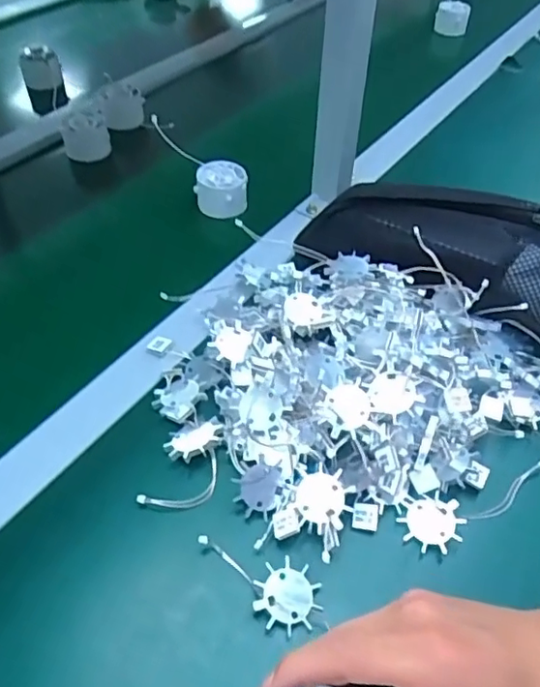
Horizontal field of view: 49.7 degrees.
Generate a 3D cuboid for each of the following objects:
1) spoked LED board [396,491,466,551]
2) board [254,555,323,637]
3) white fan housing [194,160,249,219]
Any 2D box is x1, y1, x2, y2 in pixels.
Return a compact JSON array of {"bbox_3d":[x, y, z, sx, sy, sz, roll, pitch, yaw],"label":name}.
[{"bbox_3d":[0.105,0.113,0.376,0.037,0.005,0.039,-19,52,-19],"label":"spoked LED board"},{"bbox_3d":[0.010,0.146,0.337,0.036,0.004,0.037,17,55,-3],"label":"board"},{"bbox_3d":[-0.049,-0.156,0.594,0.053,0.038,0.050,0,48,-3],"label":"white fan housing"}]

